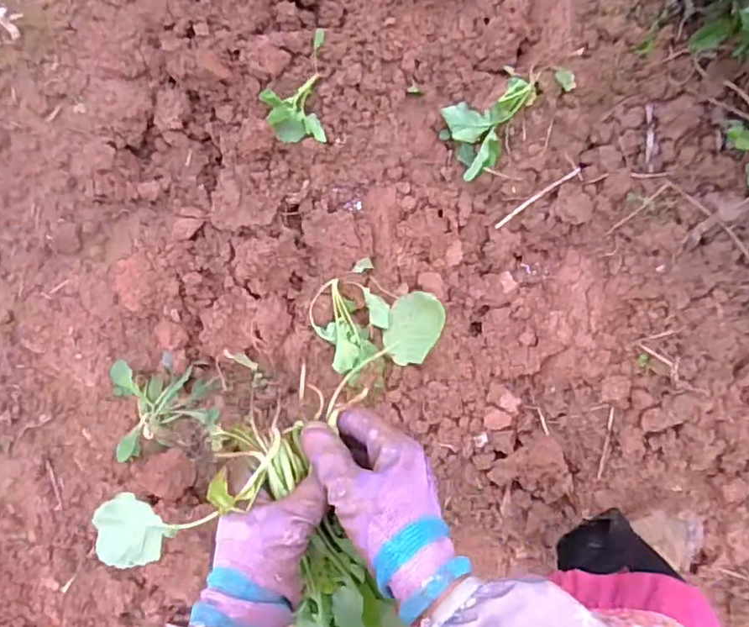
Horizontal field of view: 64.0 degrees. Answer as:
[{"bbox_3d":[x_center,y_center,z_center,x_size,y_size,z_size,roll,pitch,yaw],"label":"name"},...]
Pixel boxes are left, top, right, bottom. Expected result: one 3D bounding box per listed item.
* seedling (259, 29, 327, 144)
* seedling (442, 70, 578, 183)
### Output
[{"bbox_3d":[-0.145,-0.395,1.052,0.114,0.041,0.189,1,88,-3],"label":"seedling"},{"bbox_3d":[0.219,-0.338,0.998,0.227,0.044,0.125,-36,87,20],"label":"seedling"}]

